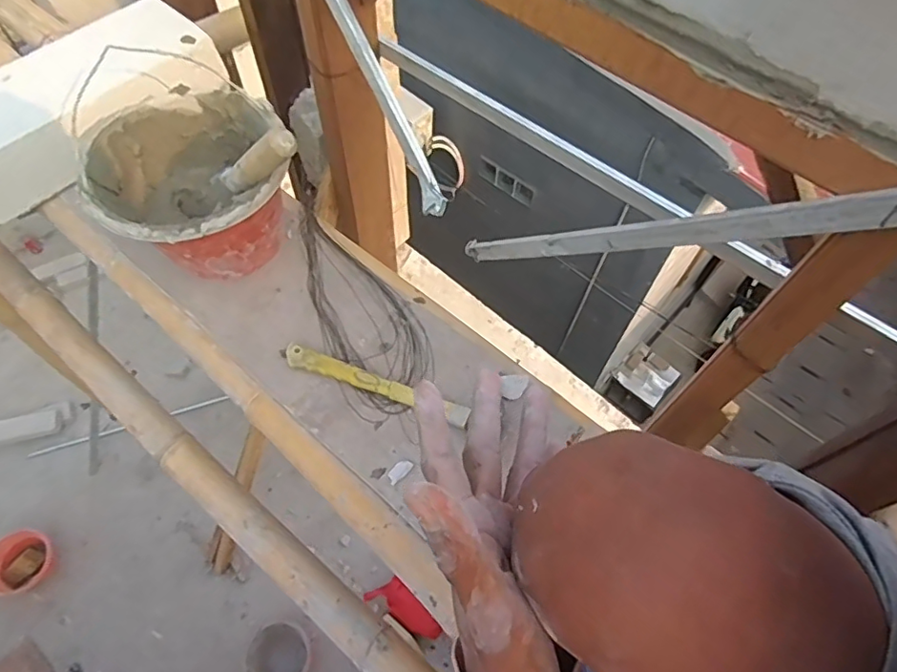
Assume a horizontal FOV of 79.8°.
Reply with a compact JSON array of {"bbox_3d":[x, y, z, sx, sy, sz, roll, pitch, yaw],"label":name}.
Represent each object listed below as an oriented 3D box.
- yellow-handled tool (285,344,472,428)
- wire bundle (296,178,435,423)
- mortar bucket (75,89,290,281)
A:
[{"bbox_3d":[-0.091,0.058,0.671,0.240,0.021,0.031,18,60,8],"label":"yellow-handled tool"},{"bbox_3d":[-0.142,-0.071,0.753,0.122,0.015,0.412,-22,62,-15],"label":"wire bundle"},{"bbox_3d":[-0.314,-0.172,0.703,0.223,0.169,0.223,1,59,-2],"label":"mortar bucket"}]

